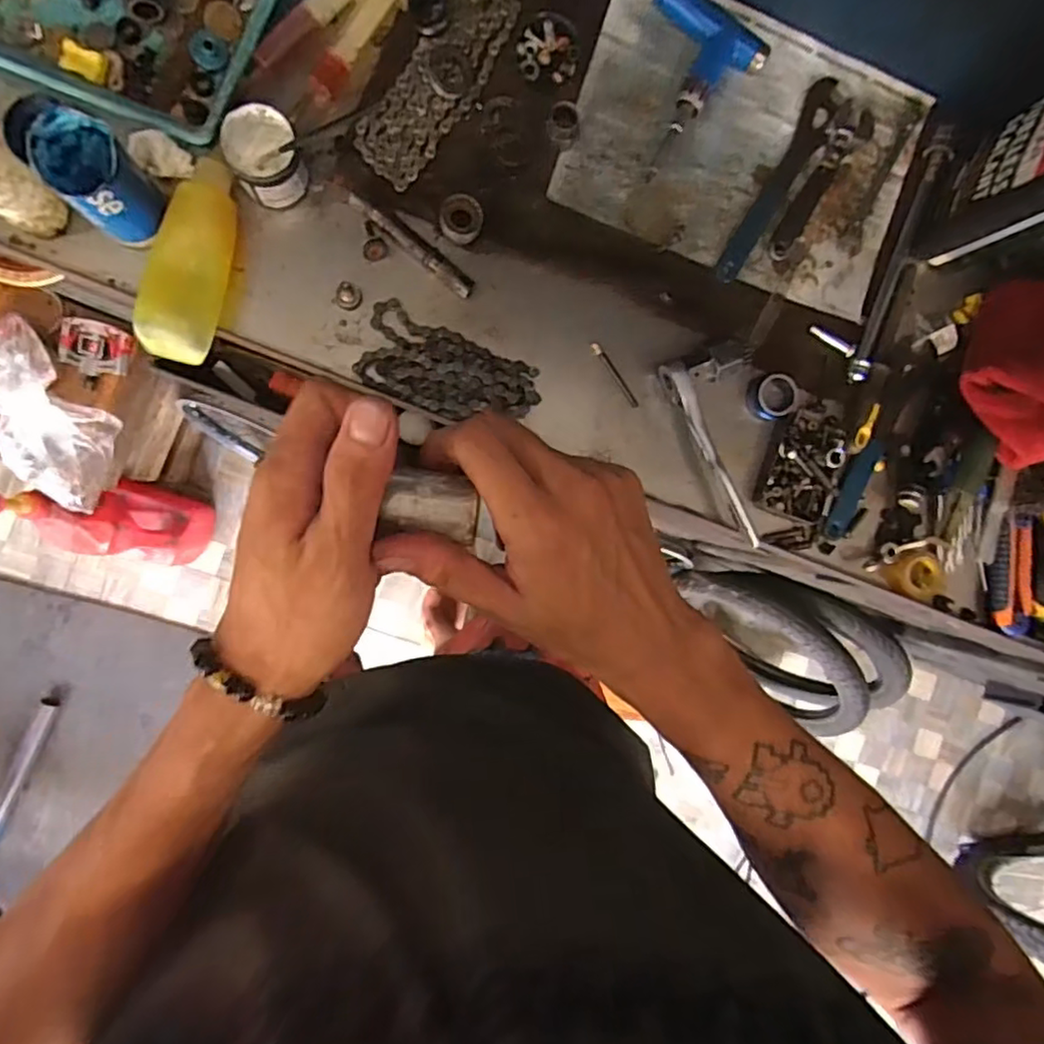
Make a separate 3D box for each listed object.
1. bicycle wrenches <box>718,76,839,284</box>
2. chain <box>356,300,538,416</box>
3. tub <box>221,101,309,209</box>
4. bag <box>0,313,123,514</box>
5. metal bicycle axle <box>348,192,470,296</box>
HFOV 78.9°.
[{"bbox_3d":[0.224,-0.292,0.546,0.028,0.007,0.191,26,90,-7],"label":"bicycle wrenches"},{"bbox_3d":[-0.060,-0.121,0.514,0.142,0.018,0.067,24,91,-7],"label":"chain"},{"bbox_3d":[-0.191,-0.272,0.470,0.050,0.042,0.055,0,93,-6],"label":"tub"},{"bbox_3d":[-0.671,-0.156,0.893,0.118,0.089,0.286,-31,95,-5],"label":"bag"},{"bbox_3d":[-0.088,-0.220,0.504,0.116,0.011,0.014,37,89,-7],"label":"metal bicycle axle"}]

